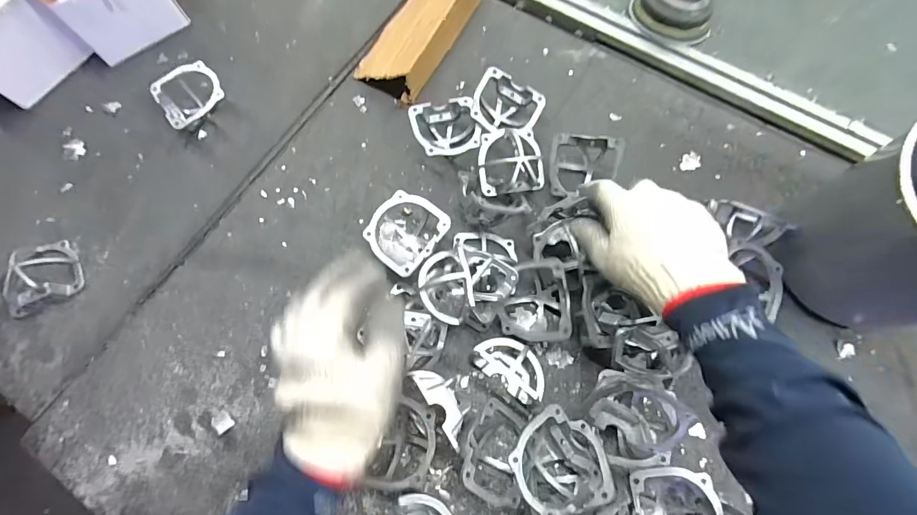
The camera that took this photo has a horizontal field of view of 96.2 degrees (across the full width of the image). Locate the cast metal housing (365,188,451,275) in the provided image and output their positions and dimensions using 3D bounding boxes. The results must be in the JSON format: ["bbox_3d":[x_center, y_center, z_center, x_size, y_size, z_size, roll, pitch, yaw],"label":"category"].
[{"bbox_3d":[-0.064,-0.027,0.491,0.080,0.049,0.085,39,77,12],"label":"cast metal housing"}]

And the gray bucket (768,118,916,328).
[{"bbox_3d":[0.440,-0.026,0.408,0.163,0.185,0.175,0,72,1],"label":"gray bucket"}]

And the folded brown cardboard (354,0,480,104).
[{"bbox_3d":[-0.052,-0.338,0.587,0.101,0.046,0.231,26,74,9],"label":"folded brown cardboard"}]

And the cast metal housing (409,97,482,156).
[{"bbox_3d":[-0.014,-0.158,0.531,0.080,0.046,0.077,-16,73,-4],"label":"cast metal housing"}]

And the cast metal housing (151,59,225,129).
[{"bbox_3d":[-0.352,-0.211,0.551,0.080,0.052,0.079,0,72,1],"label":"cast metal housing"}]

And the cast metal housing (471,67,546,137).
[{"bbox_3d":[0.063,-0.190,0.534,0.083,0.055,0.080,23,74,8],"label":"cast metal housing"}]

